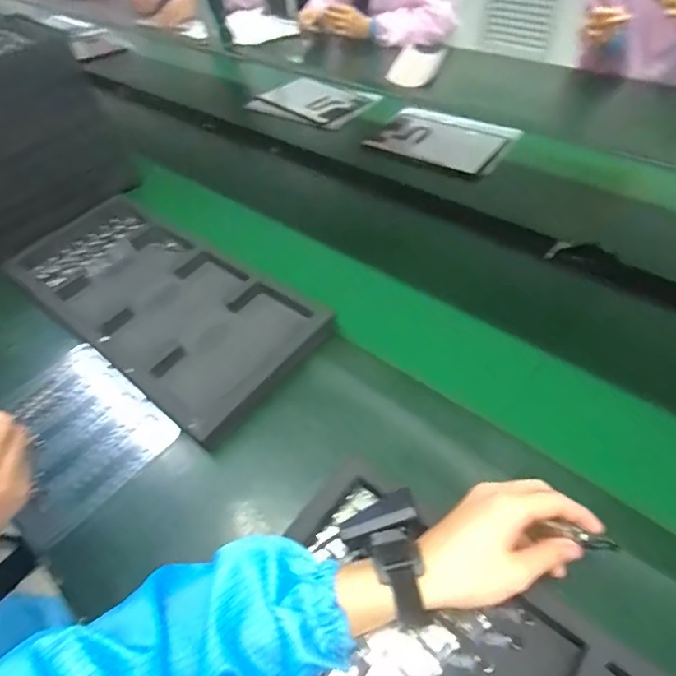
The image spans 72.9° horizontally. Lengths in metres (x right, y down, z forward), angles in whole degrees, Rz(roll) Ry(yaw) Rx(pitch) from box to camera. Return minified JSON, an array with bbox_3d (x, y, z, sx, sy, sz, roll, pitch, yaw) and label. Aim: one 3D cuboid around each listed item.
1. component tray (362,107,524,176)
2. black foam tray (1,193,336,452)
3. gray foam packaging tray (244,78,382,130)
[{"bbox_3d":[0.219,-0.413,0.936,0.267,0.011,0.212,24,54,24],"label":"component tray"},{"bbox_3d":[-0.257,-0.060,0.651,0.511,0.051,0.215,32,57,28],"label":"black foam tray"},{"bbox_3d":[-0.057,-0.582,1.123,0.307,0.018,0.186,29,62,30],"label":"gray foam packaging tray"}]

